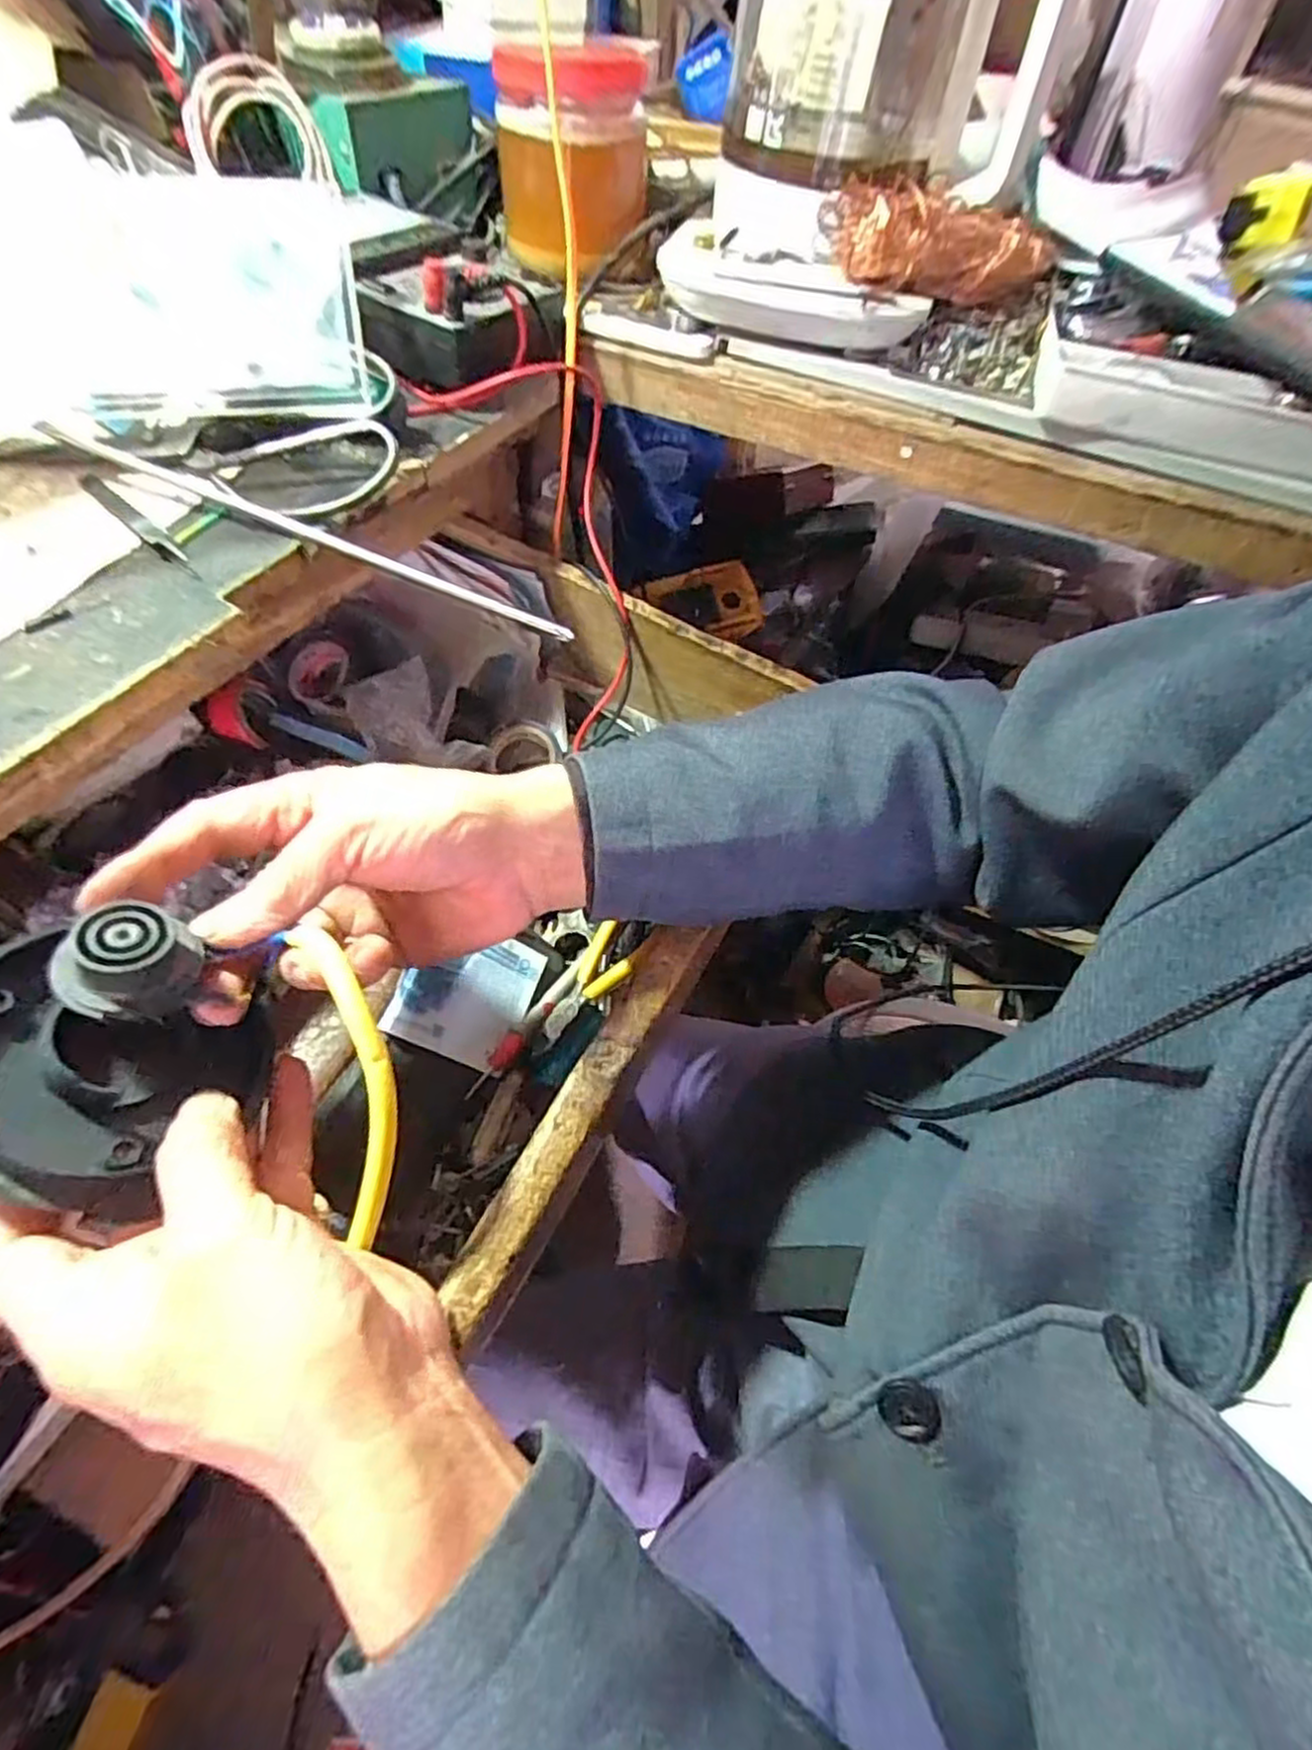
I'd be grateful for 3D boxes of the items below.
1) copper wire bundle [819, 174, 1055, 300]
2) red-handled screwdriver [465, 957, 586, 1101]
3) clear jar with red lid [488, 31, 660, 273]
[{"bbox_3d":[0.164,-0.366,0.439,0.130,0.043,0.034,-2,55,-7],"label":"copper wire bundle"},{"bbox_3d":[-0.067,0.079,0.404,0.013,0.011,0.091,30,57,15],"label":"red-handled screwdriver"},{"bbox_3d":[-0.052,-0.458,0.485,0.094,0.107,0.089,-4,55,-8],"label":"clear jar with red lid"}]

